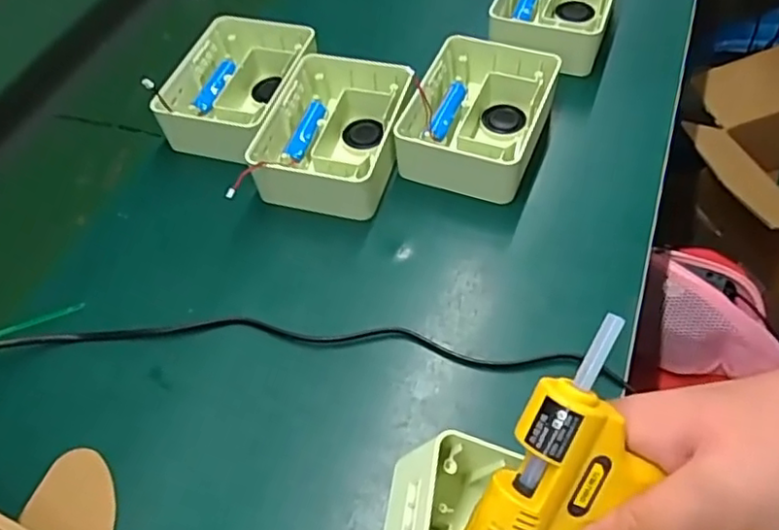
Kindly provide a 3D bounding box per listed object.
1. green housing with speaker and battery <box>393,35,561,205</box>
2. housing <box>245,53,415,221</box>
[{"bbox_3d":[0.075,-0.132,0.539,0.105,0.060,0.135,17,57,13],"label":"green housing with speaker and battery"},{"bbox_3d":[-0.043,-0.114,0.541,0.116,0.044,0.150,13,56,11],"label":"housing"}]

